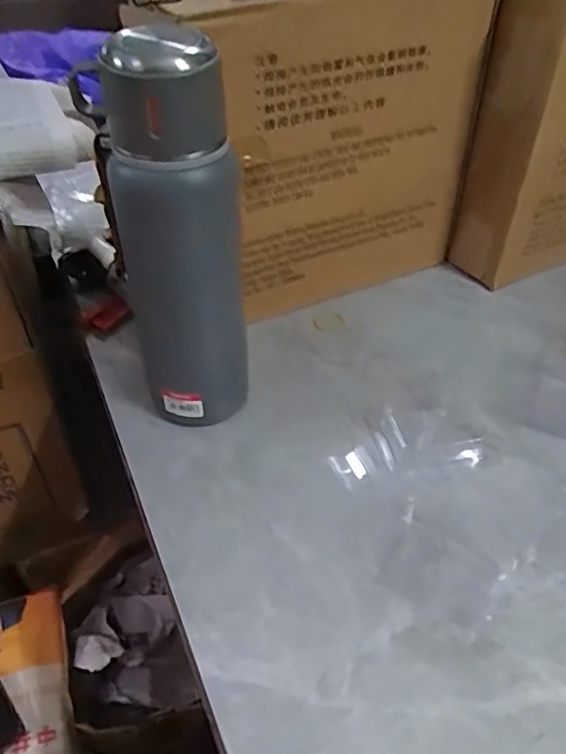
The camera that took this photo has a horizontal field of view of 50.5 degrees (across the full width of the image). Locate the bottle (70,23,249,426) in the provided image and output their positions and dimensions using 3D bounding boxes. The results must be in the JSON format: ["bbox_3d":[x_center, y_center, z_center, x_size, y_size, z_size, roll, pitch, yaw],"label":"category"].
[{"bbox_3d":[-0.072,-0.081,0.409,0.075,0.269,0.074,-16,46,-17],"label":"bottle"}]

